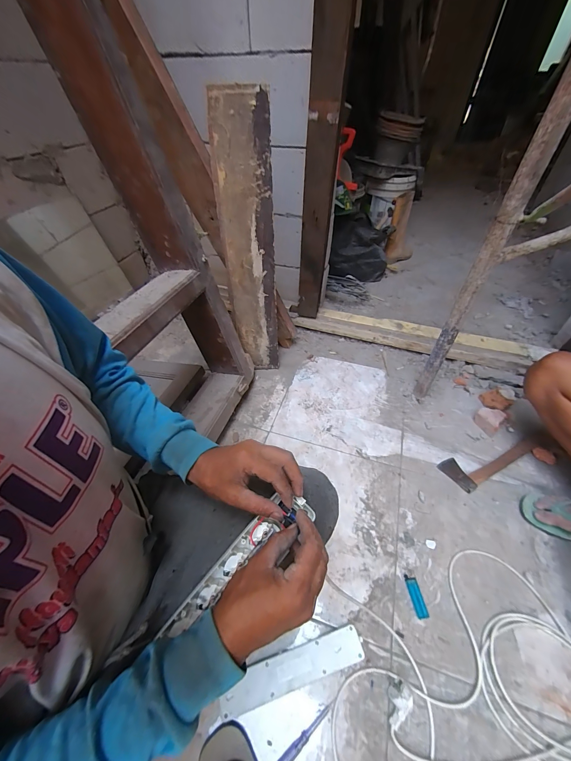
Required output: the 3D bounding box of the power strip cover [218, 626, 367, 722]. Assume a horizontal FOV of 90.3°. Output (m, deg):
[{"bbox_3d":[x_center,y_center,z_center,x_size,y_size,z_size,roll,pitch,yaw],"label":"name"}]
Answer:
[{"bbox_3d":[0.017,0.533,0.524,0.259,0.022,0.055,-13,49,-11],"label":"power strip cover"}]

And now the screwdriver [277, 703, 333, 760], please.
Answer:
[{"bbox_3d":[0.025,0.596,0.470,0.130,0.013,0.017,-31,54,-25],"label":"screwdriver"}]

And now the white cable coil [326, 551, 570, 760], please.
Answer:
[{"bbox_3d":[0.320,0.522,0.530,0.505,0.025,0.310,-7,48,-6],"label":"white cable coil"}]

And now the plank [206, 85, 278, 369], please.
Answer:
[{"bbox_3d":[-0.110,-0.363,0.859,0.153,0.736,0.031,-1,34,0],"label":"plank"}]

